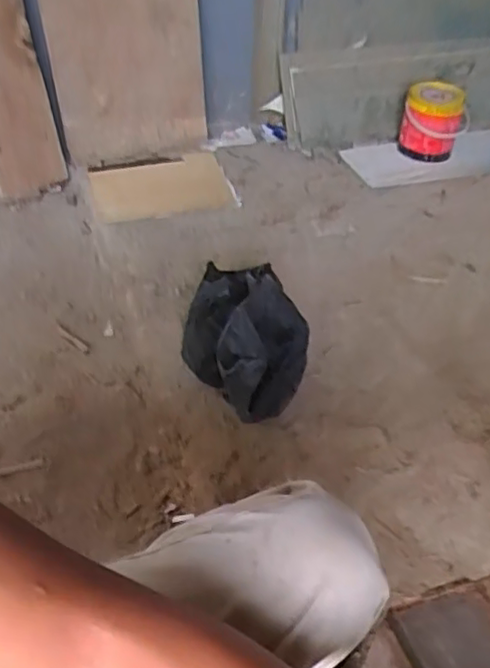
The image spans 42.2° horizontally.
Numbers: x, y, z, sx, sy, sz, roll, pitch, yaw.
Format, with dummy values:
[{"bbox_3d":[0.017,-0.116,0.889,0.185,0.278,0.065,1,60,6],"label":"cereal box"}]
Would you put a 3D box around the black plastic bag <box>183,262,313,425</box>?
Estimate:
[{"bbox_3d":[-0.004,0.012,1.025,0.139,0.220,0.285,-14,44,-18],"label":"black plastic bag"}]

